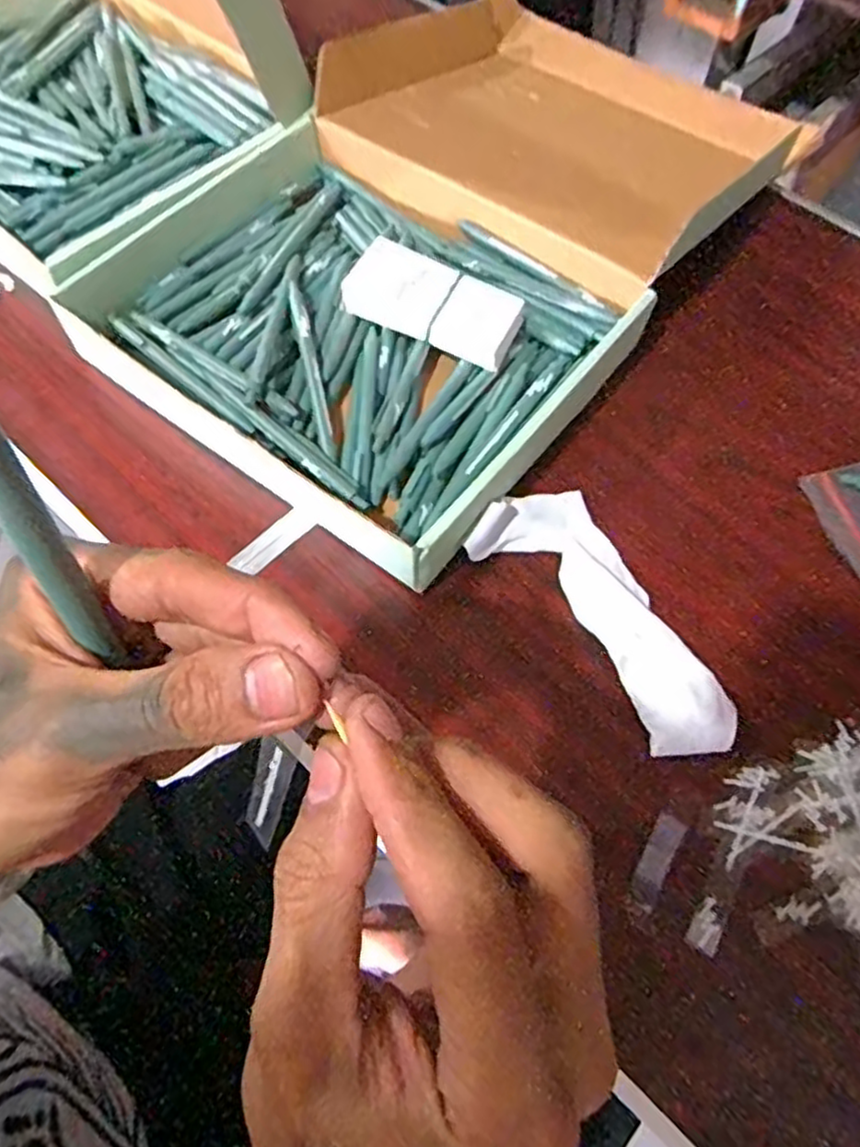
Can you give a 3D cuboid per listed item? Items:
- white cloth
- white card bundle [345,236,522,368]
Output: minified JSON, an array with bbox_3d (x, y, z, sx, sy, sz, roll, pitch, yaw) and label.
[{"bbox_3d":[0.103,0.025,0.412,0.073,0.024,0.180,-32,69,-16],"label":"white cloth"},{"bbox_3d":[0.002,-0.183,0.480,0.117,0.028,0.049,24,66,10],"label":"white card bundle"}]

